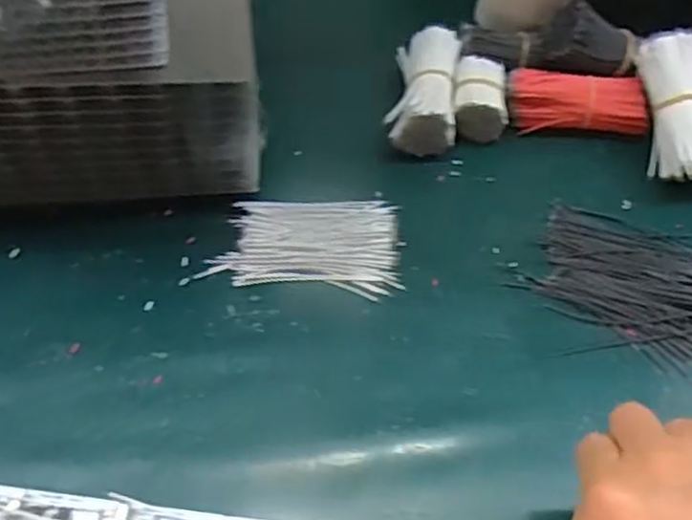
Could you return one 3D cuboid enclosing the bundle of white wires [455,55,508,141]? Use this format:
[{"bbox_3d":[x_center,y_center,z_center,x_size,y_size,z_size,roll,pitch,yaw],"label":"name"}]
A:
[{"bbox_3d":[0.086,-0.103,0.470,0.033,0.033,0.050,6,53,-1],"label":"bundle of white wires"}]

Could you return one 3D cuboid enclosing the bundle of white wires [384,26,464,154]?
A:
[{"bbox_3d":[0.051,-0.109,0.465,0.040,0.038,0.089,7,53,0],"label":"bundle of white wires"}]

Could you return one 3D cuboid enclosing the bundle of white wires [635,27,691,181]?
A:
[{"bbox_3d":[0.208,-0.093,0.442,0.037,0.032,0.091,-7,80,-10],"label":"bundle of white wires"}]

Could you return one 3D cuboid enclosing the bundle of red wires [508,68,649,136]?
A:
[{"bbox_3d":[0.149,-0.102,0.469,0.087,0.032,0.034,5,53,-1],"label":"bundle of red wires"}]

